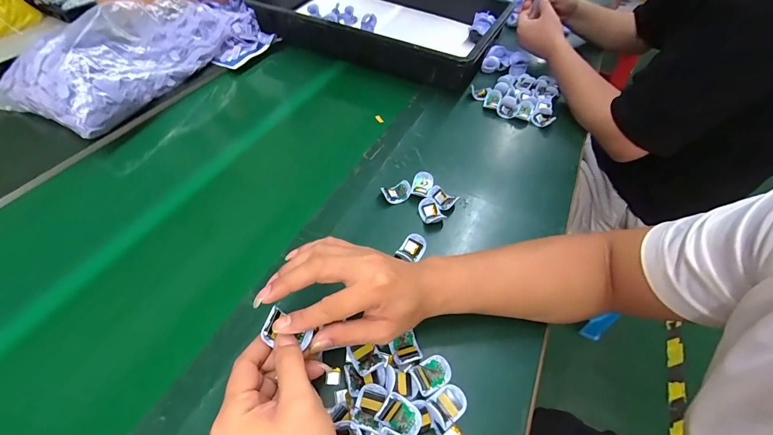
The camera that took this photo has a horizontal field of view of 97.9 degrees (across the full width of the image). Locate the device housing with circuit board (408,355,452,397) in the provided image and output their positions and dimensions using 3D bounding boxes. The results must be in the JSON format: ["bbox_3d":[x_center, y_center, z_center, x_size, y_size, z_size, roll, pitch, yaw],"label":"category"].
[{"bbox_3d":[0.047,0.161,0.347,0.040,0.012,0.031,-21,56,-19],"label":"device housing with circuit board"}]

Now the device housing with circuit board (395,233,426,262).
[{"bbox_3d":[0.035,0.039,0.451,0.034,0.010,0.035,19,77,14],"label":"device housing with circuit board"}]

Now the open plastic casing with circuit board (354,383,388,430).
[{"bbox_3d":[-0.015,0.183,0.327,0.027,0.010,0.037,9,51,2],"label":"open plastic casing with circuit board"}]

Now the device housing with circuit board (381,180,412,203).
[{"bbox_3d":[0.016,-0.039,0.509,0.042,0.018,0.028,-25,58,-22],"label":"device housing with circuit board"}]

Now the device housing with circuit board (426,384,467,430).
[{"bbox_3d":[0.062,0.184,0.333,0.036,0.008,0.030,-28,59,-24],"label":"device housing with circuit board"}]

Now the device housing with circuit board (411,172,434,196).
[{"bbox_3d":[0.055,-0.049,0.516,0.030,0.021,0.038,13,52,6],"label":"device housing with circuit board"}]

